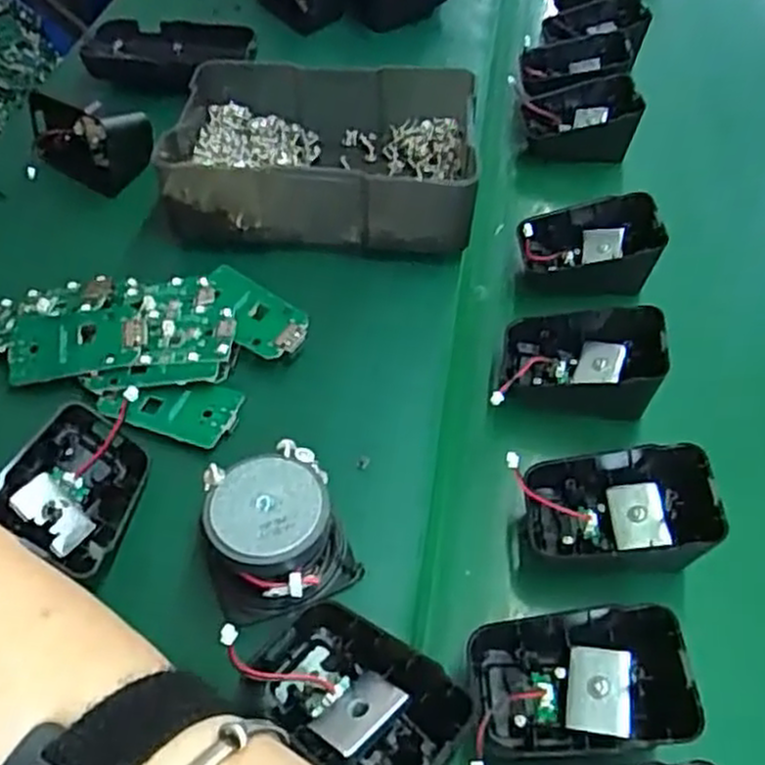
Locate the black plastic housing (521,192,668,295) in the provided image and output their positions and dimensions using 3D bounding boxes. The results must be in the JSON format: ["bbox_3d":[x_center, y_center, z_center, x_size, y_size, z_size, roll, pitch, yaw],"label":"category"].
[{"bbox_3d":[0.107,-0.069,0.397,0.073,0.035,0.053,4,48,4],"label":"black plastic housing"}]

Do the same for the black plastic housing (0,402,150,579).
[{"bbox_3d":[-0.119,0.041,0.294,0.047,0.015,0.063,43,33,-19],"label":"black plastic housing"}]

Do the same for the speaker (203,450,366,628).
[{"bbox_3d":[-0.039,0.057,0.278,0.049,0.032,0.051,-17,50,-14],"label":"speaker"}]

